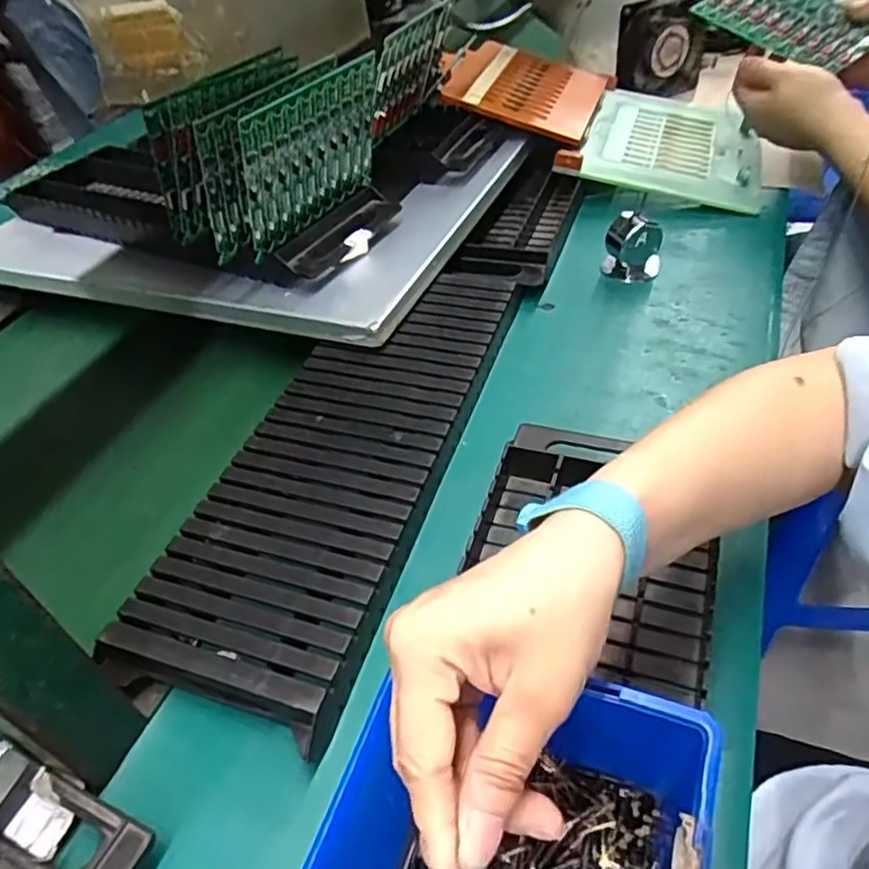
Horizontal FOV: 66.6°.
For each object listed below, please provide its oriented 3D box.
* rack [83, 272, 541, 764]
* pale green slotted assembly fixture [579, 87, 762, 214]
[{"bbox_3d":[-0.048,-0.003,0.484,0.138,0.038,0.422,10,46,18],"label":"rack"},{"bbox_3d":[0.284,-0.348,0.786,0.195,0.019,0.265,16,51,6],"label":"pale green slotted assembly fixture"}]

